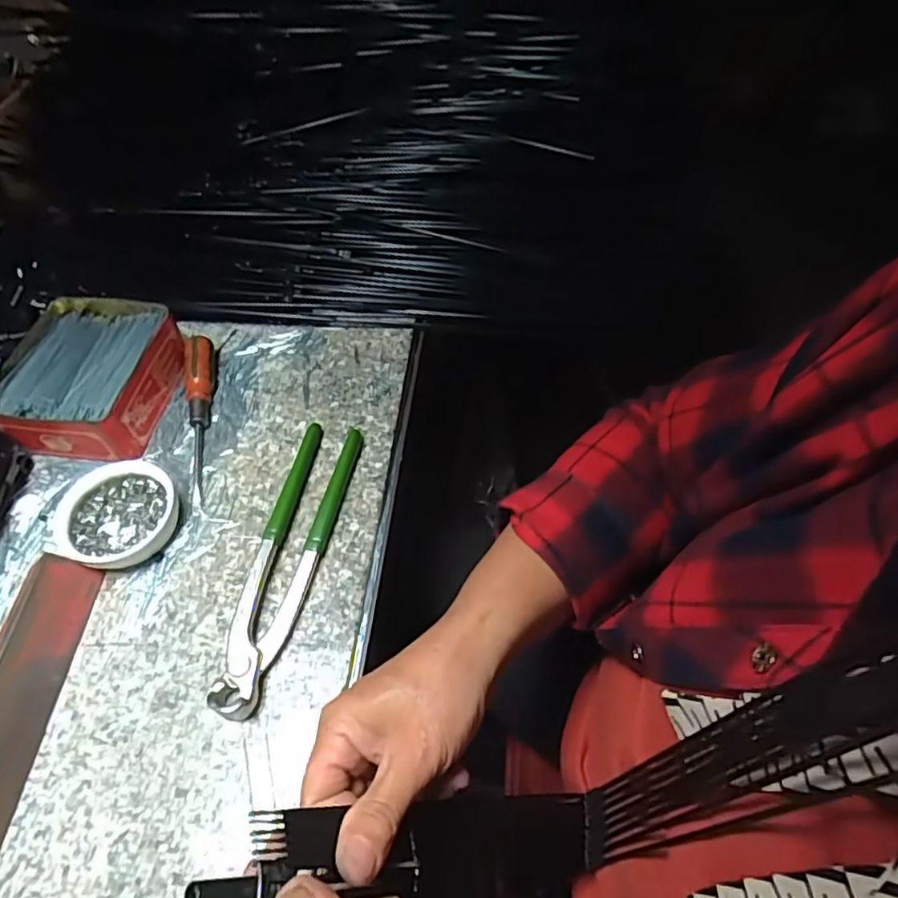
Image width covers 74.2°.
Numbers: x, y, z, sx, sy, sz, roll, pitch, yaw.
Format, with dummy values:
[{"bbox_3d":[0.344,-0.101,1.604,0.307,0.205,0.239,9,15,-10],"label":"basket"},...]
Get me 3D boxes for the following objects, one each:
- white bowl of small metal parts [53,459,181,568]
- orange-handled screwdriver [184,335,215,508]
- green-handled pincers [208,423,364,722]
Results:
[{"bbox_3d":[-0.217,0.043,0.391,0.066,0.022,0.072,-1,55,1],"label":"white bowl of small metal parts"},{"bbox_3d":[-0.187,-0.029,0.438,0.017,0.024,0.136,-8,55,-4],"label":"orange-handled screwdriver"},{"bbox_3d":[-0.101,0.065,0.379,0.041,0.018,0.198,8,55,7],"label":"green-handled pincers"}]

